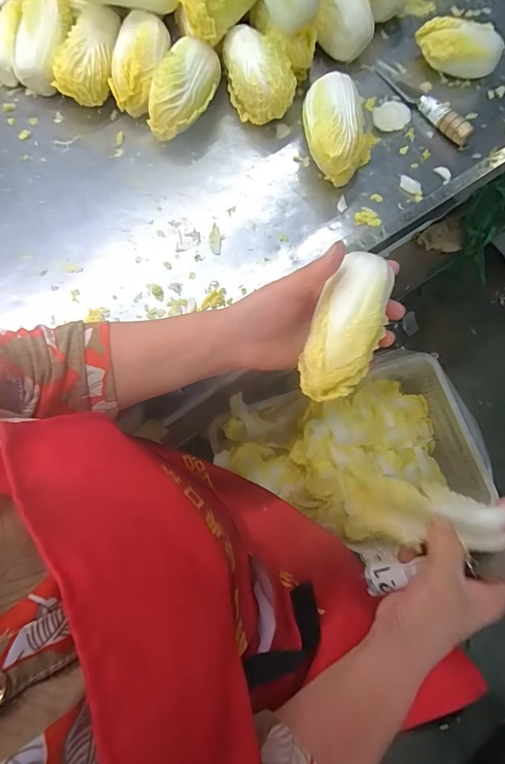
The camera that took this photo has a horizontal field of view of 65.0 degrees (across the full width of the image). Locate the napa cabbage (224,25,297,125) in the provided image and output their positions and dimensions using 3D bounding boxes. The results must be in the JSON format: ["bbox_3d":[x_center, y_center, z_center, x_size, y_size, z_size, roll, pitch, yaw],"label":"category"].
[{"bbox_3d":[0.009,-0.428,0.561,0.092,0.072,0.115,-7,77,-1],"label":"napa cabbage"}]

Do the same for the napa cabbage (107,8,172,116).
[{"bbox_3d":[-0.158,-0.450,0.569,0.072,0.066,0.127,15,77,4],"label":"napa cabbage"}]

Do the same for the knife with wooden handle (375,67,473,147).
[{"bbox_3d":[0.248,-0.410,0.573,0.019,0.032,0.182,-36,79,-8],"label":"knife with wooden handle"}]

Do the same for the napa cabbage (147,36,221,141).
[{"bbox_3d":[-0.095,-0.405,0.560,0.076,0.073,0.133,29,78,7],"label":"napa cabbage"}]

